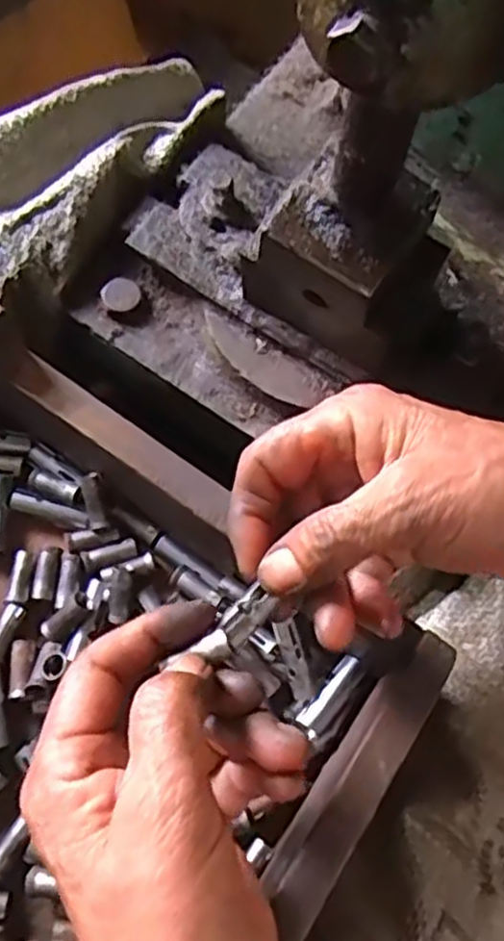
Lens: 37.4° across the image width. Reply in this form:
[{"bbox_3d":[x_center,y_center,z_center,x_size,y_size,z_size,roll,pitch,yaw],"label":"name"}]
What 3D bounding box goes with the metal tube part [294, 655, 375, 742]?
[{"bbox_3d":[0.036,0.098,0.320,0.015,0.011,0.038,40,74,11],"label":"metal tube part"}]

